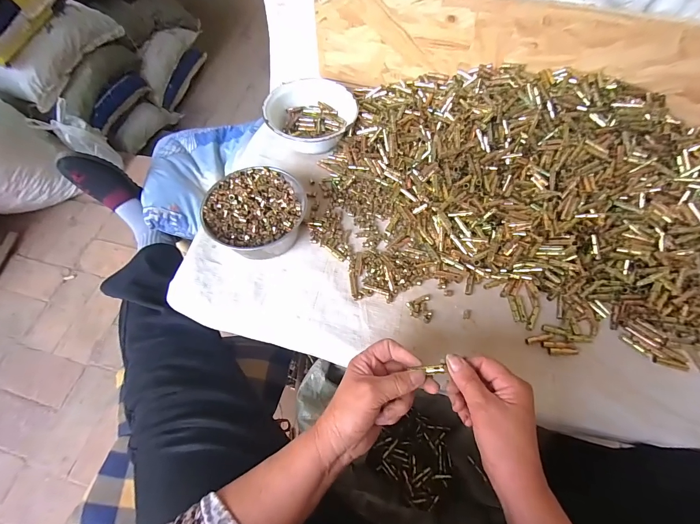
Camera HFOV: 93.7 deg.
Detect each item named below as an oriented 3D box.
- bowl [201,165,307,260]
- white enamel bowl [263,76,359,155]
[{"bbox_3d":[-0.149,-0.081,0.537,0.150,0.064,0.150,-1,63,2],"label":"bowl"},{"bbox_3d":[-0.077,-0.286,0.644,0.171,0.068,0.168,-1,63,2],"label":"white enamel bowl"}]

